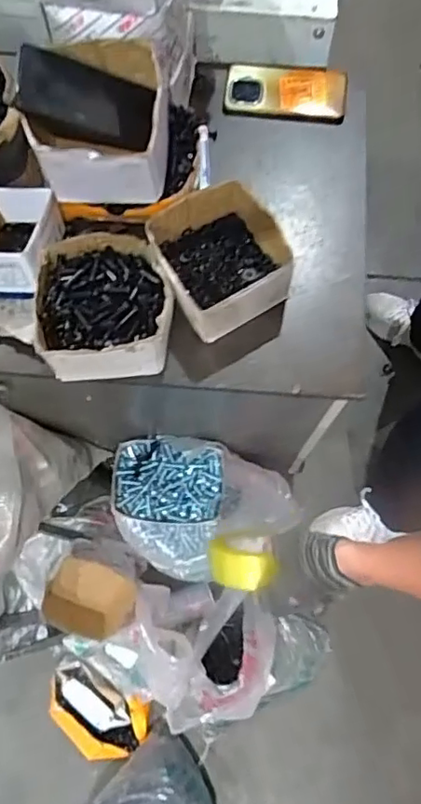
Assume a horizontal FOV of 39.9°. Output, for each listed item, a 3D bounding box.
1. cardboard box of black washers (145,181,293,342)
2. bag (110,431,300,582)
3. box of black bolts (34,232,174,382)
[{"bbox_3d":[0.009,-0.169,0.680,0.138,0.069,0.145,-32,75,-9],"label":"cardboard box of black washers"},{"bbox_3d":[-0.006,0.183,0.984,0.299,0.125,0.217,1,73,1],"label":"bag"},{"bbox_3d":[-0.119,-0.109,0.665,0.150,0.069,0.154,-5,73,-1],"label":"box of black bolts"}]

